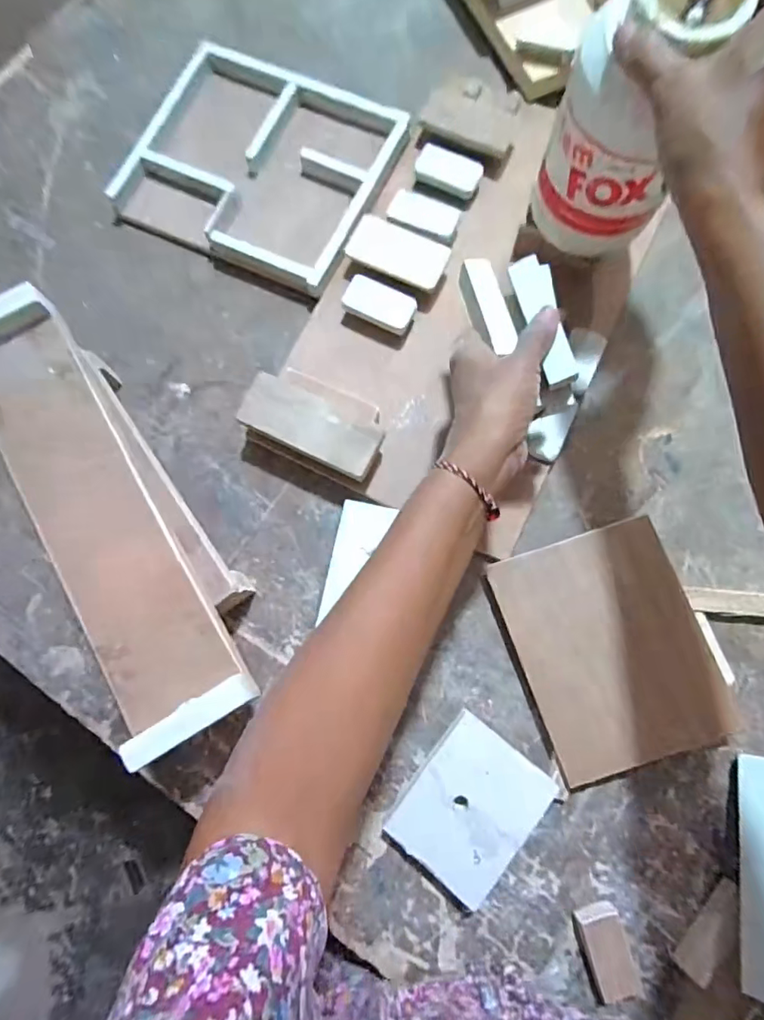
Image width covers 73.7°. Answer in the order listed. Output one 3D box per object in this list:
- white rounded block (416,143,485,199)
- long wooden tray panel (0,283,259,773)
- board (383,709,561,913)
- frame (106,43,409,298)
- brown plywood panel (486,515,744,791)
[{"bbox_3d":[0.060,-0.305,0.458,0.057,0.017,0.028,23,79,6],"label":"white rounded block"},{"bbox_3d":[-0.201,-0.002,0.351,0.080,0.025,0.331,-31,80,-4],"label":"long wooden tray panel"},{"bbox_3d":[0.062,0.212,0.368,0.081,0.024,0.100,38,81,8],"label":"board"},{"bbox_3d":[-0.113,-0.317,0.472,0.226,0.035,0.193,23,80,6],"label":"frame"},{"bbox_3d":[0.171,0.105,0.377,0.130,0.006,0.171,-19,80,2],"label":"brown plywood panel"}]

